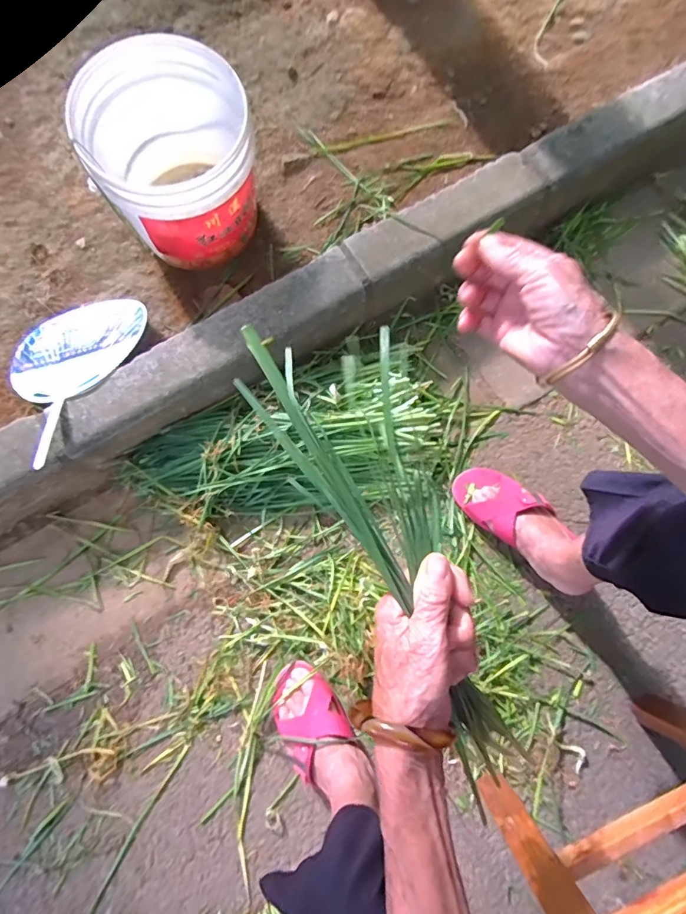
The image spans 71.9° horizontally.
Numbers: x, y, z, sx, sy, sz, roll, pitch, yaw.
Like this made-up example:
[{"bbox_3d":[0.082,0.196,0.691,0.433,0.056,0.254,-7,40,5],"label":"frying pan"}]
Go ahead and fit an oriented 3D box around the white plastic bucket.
[{"bbox_3d":[-0.241,-0.431,0.722,0.230,0.229,0.197,-28,77,-5],"label":"white plastic bucket"}]

